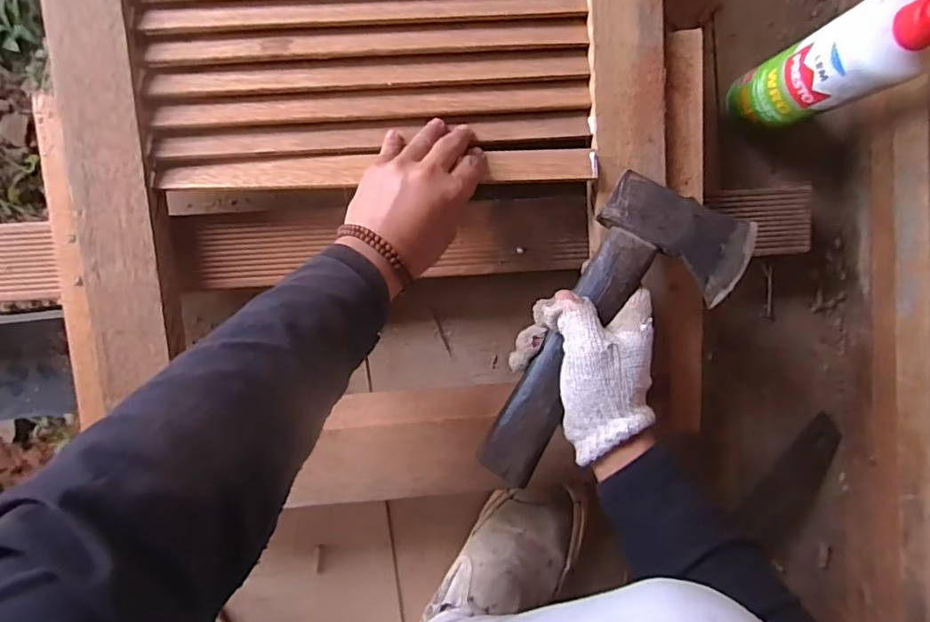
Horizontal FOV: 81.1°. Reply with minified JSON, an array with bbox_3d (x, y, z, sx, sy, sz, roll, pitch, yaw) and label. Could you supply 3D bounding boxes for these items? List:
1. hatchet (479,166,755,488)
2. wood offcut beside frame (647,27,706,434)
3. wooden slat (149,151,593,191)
[{"bbox_3d":[0.108,0.023,0.430,0.109,0.026,0.266,35,90,-6],"label":"hatchet"},{"bbox_3d":[0.194,-0.064,0.492,0.042,0.018,0.357,-2,95,-3],"label":"wood offcut beside frame"},{"bbox_3d":[-0.074,-0.121,0.469,0.369,0.015,0.027,-1,95,0],"label":"wooden slat"}]

